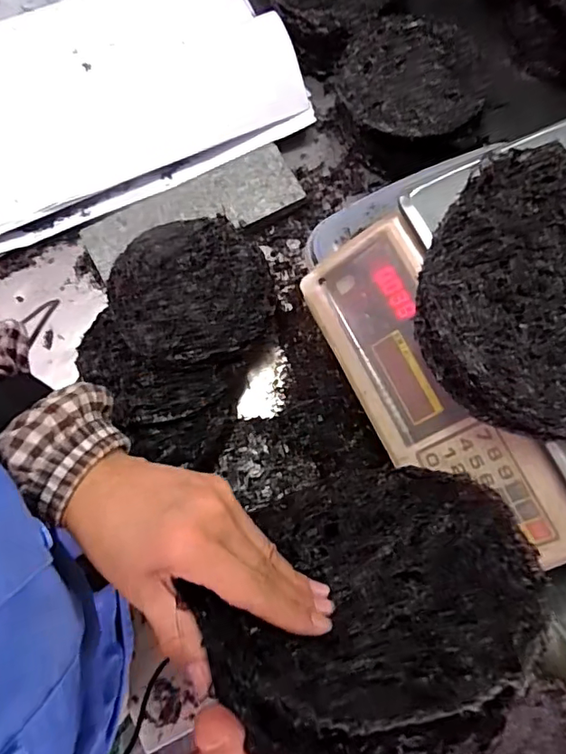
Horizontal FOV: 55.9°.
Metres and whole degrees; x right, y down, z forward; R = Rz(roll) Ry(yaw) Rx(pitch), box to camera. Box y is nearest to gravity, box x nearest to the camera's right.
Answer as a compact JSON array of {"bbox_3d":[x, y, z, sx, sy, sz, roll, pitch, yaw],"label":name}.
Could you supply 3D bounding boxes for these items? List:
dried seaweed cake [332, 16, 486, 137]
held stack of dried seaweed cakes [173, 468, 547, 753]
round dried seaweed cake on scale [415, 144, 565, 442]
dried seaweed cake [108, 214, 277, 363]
[{"bbox_3d":[0.174,-0.408,0.723,0.189,0.019,0.194,0,76,-1],"label":"dried seaweed cake"},{"bbox_3d":[0.045,0.116,0.309,0.179,0.182,0.042,-14,112,-10],"label":"held stack of dried seaweed cakes"},{"bbox_3d":[0.207,-0.062,0.406,0.195,0.044,0.209,0,76,-1],"label":"round dried seaweed cake on scale"},{"bbox_3d":[-0.117,-0.115,0.679,0.197,0.026,0.194,0,76,-1],"label":"dried seaweed cake"}]

